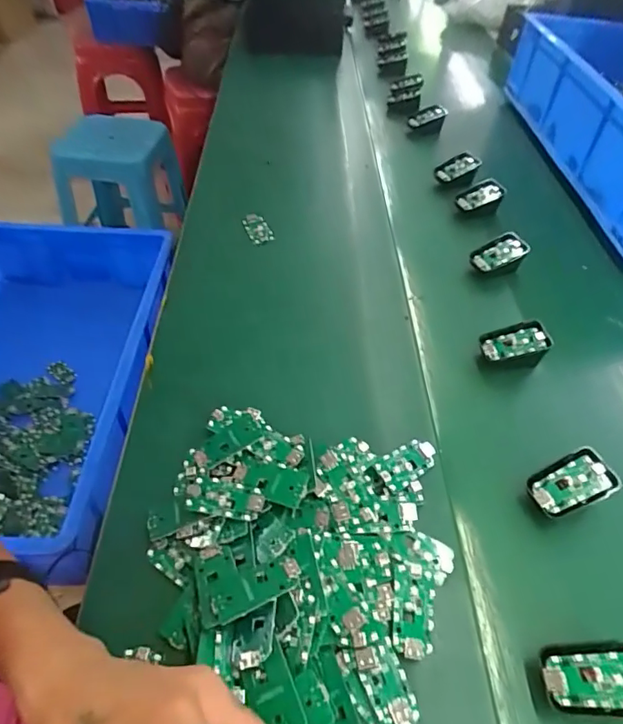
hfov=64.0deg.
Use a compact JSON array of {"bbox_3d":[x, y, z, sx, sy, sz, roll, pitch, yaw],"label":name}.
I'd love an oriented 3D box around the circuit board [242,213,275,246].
[{"bbox_3d":[-0.076,-0.189,0.710,0.033,0.015,0.060,-14,51,-15],"label":"circuit board"}]

